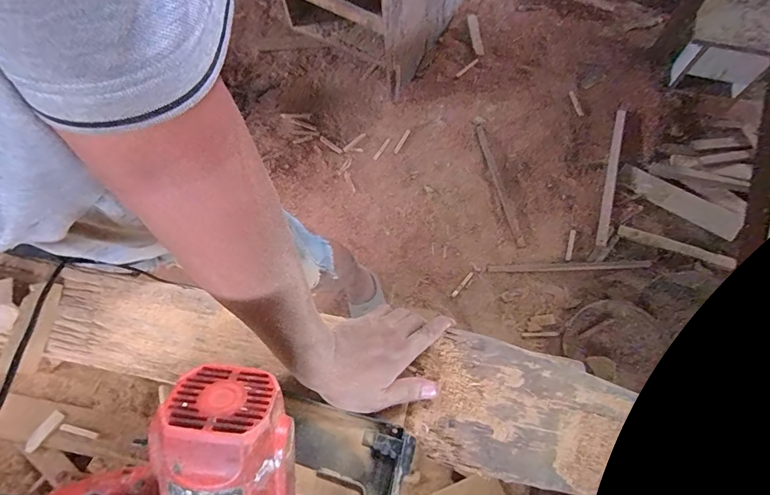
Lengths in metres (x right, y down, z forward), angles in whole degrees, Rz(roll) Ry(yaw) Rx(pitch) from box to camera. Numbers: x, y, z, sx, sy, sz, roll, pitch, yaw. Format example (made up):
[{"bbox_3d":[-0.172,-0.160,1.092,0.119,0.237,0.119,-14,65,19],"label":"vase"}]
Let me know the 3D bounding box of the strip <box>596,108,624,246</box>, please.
[{"bbox_3d":[0.762,-0.242,1.321,0.039,0.018,0.515,17,69,9],"label":"strip"}]

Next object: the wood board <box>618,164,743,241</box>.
[{"bbox_3d":[0.933,-0.154,1.272,0.365,0.015,0.085,39,82,23],"label":"wood board"}]

